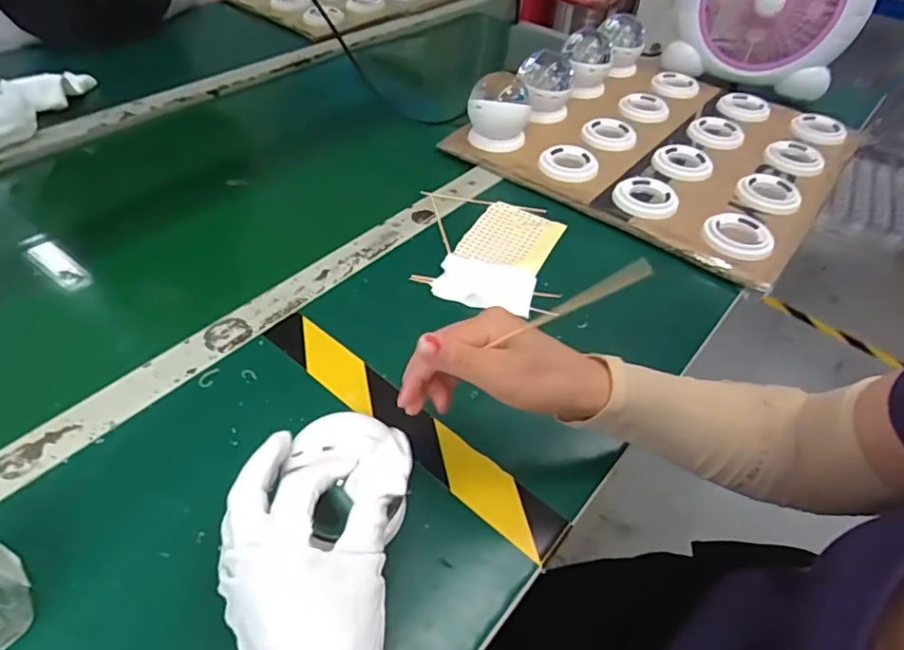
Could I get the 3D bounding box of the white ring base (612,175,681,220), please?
[{"bbox_3d":[0.218,-0.145,0.626,0.068,0.018,0.070,2,46,-2],"label":"white ring base"}]

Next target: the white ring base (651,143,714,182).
[{"bbox_3d":[0.289,-0.202,0.685,0.061,0.018,0.061,1,46,-1],"label":"white ring base"}]

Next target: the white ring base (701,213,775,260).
[{"bbox_3d":[0.303,-0.096,0.582,0.068,0.014,0.069,19,48,13],"label":"white ring base"}]

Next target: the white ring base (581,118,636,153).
[{"bbox_3d":[0.210,-0.249,0.723,0.063,0.022,0.056,-6,47,-9],"label":"white ring base"}]

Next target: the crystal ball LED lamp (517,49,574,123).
[{"bbox_3d":[0.126,-0.324,0.740,0.072,0.081,0.065,2,46,-2],"label":"crystal ball LED lamp"}]

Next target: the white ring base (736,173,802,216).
[{"bbox_3d":[0.374,-0.155,0.641,0.074,0.011,0.067,-15,50,-18],"label":"white ring base"}]

